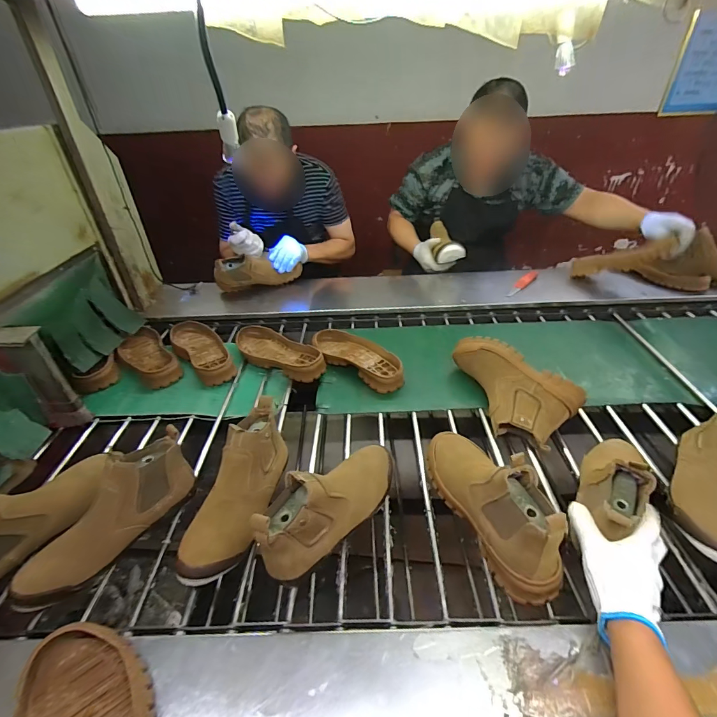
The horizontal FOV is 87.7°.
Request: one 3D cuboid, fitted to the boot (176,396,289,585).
[{"bbox_3d":[-0.186,0.191,0.580,0.090,0.109,0.273,8,38,14],"label":"boot"}]

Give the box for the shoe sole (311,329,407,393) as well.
[{"bbox_3d":[-0.009,-0.006,0.924,0.131,0.053,0.277,-24,42,-26],"label":"shoe sole"}]

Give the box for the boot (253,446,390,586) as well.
[{"bbox_3d":[-0.036,0.210,0.561,0.083,0.124,0.263,32,36,34],"label":"boot"}]

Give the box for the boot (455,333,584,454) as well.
[{"bbox_3d":[0.294,0.064,0.770,0.270,0.120,0.139,28,46,34],"label":"boot"}]

